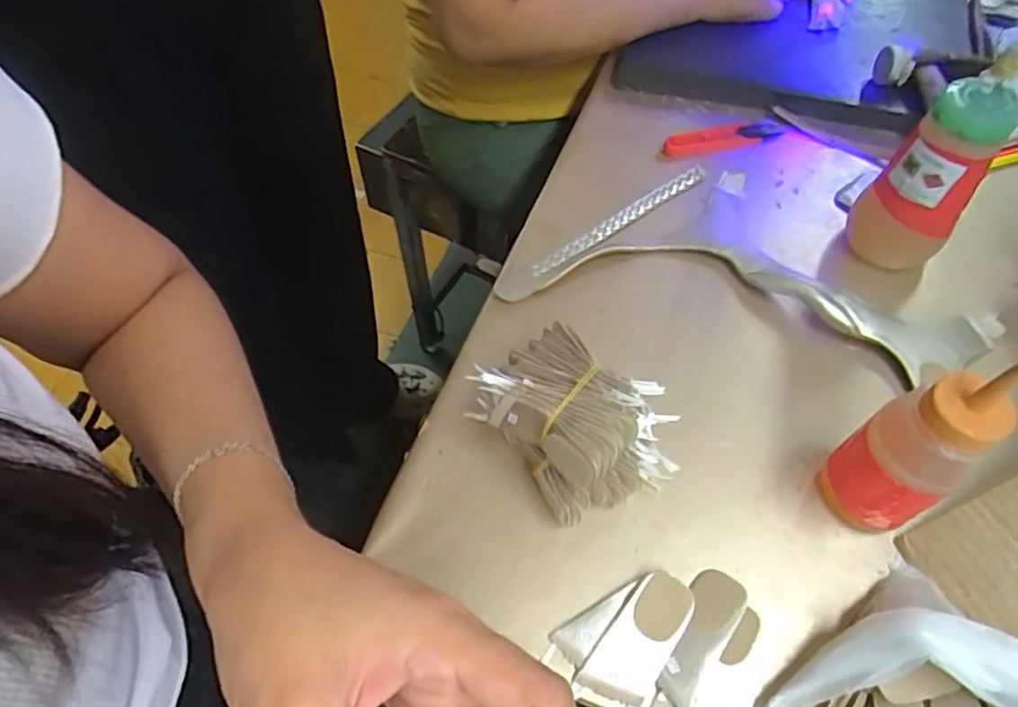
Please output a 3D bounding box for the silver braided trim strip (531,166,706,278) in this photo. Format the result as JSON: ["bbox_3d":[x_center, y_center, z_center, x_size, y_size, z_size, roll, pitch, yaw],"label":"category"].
[{"bbox_3d":[0.090,-0.106,0.505,0.177,0.009,0.013,-32,62,-18],"label":"silver braided trim strip"}]

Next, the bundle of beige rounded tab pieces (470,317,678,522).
[{"bbox_3d":[0.037,0.042,0.371,0.107,0.069,0.077,40,66,23],"label":"bundle of beige rounded tab pieces"}]

